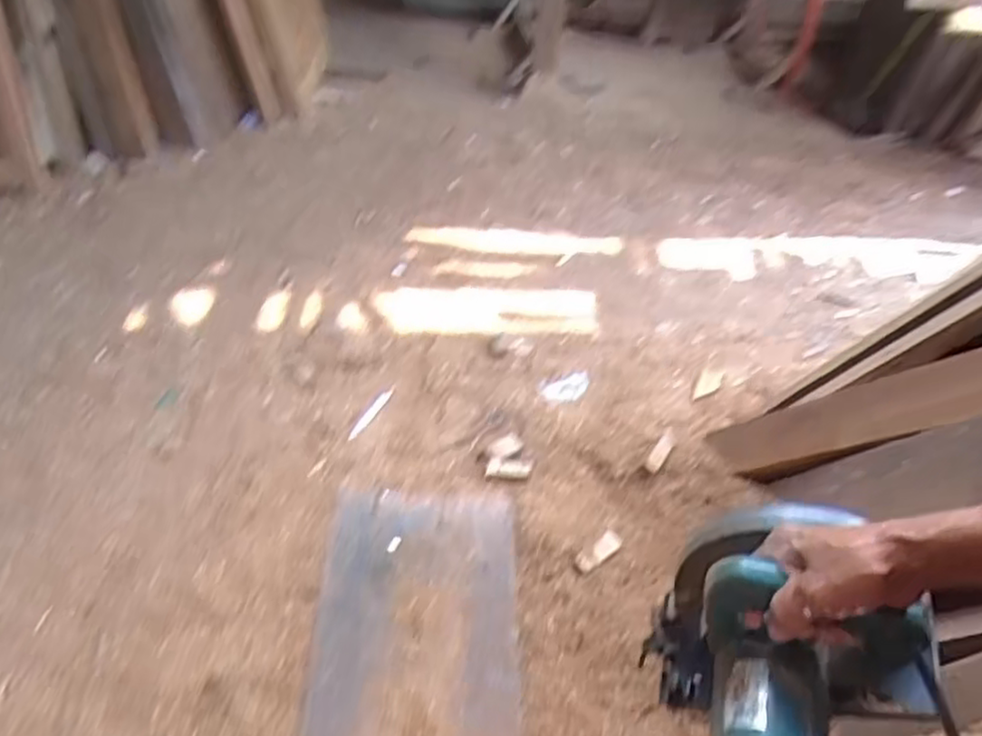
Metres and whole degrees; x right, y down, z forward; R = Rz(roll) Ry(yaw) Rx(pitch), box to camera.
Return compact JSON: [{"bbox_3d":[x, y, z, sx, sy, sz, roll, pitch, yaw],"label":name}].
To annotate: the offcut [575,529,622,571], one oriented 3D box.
[{"bbox_3d":[0.226,0.385,1.474,0.107,0.023,0.041,-35,55,-10],"label":"offcut"}]

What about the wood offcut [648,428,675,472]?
[{"bbox_3d":[0.425,0.203,1.731,0.036,0.024,0.156,26,47,18],"label":"wood offcut"}]

